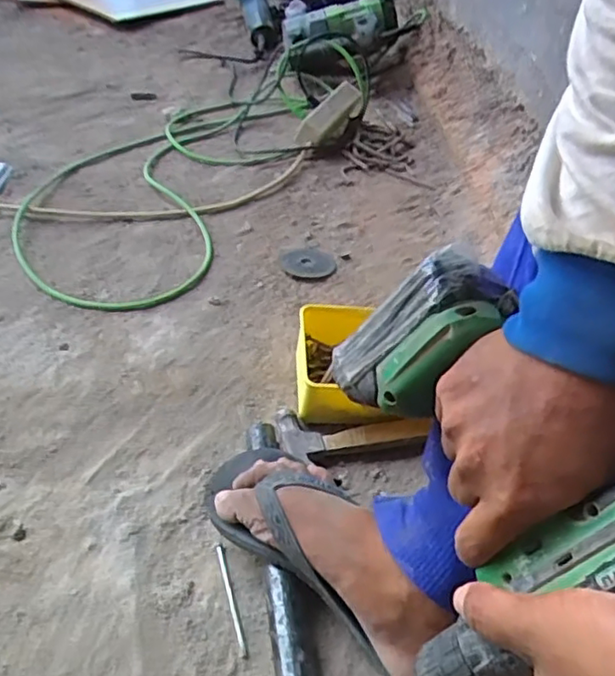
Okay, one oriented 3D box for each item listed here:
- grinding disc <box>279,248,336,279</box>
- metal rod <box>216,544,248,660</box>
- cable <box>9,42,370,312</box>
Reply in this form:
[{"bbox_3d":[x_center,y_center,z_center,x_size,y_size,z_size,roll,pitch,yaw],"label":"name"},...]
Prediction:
[{"bbox_3d":[0.001,-0.104,0.864,0.071,0.005,0.071,2,43,-2],"label":"grinding disc"},{"bbox_3d":[-0.064,0.219,0.534,0.006,0.008,0.097,-10,45,-15],"label":"metal rod"},{"bbox_3d":[-0.154,-0.367,1.060,0.341,0.109,0.890,21,46,17],"label":"cable"}]

